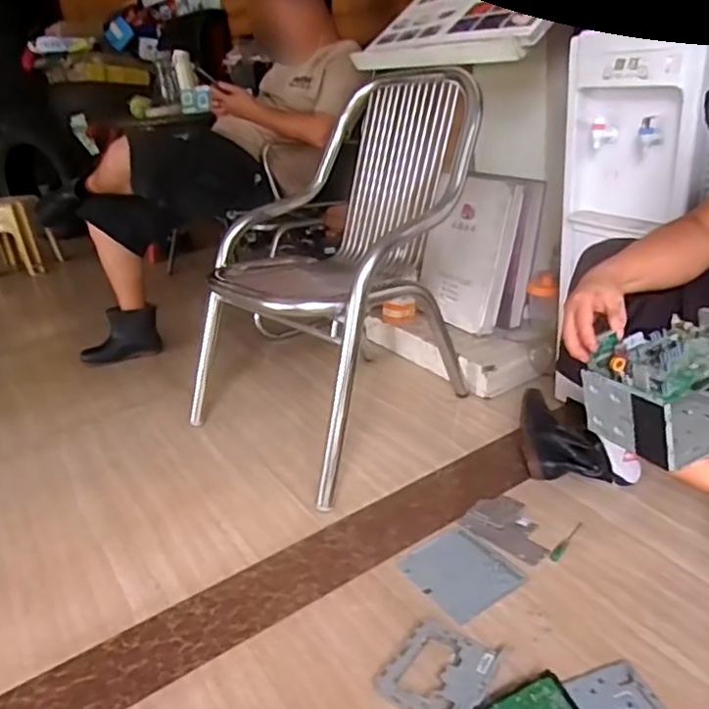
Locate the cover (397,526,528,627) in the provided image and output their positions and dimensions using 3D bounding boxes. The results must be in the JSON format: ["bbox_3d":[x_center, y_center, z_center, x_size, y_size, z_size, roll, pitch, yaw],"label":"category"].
[{"bbox_3d":[0.181,0.377,1.114,0.154,0.011,0.184,-22,28,-29],"label":"cover"}]

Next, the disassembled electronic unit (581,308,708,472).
[{"bbox_3d":[0.429,0.040,0.854,0.181,0.139,0.154,-15,27,-18],"label":"disassembled electronic unit"}]

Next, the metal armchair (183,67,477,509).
[{"bbox_3d":[-0.058,-0.218,1.543,0.669,0.739,0.626,-23,29,-31],"label":"metal armchair"}]

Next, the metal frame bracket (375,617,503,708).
[{"bbox_3d":[0.115,0.445,0.901,0.135,0.006,0.149,10,29,33],"label":"metal frame bracket"}]

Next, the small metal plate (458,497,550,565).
[{"bbox_3d":[0.292,0.318,1.194,0.121,0.012,0.175,-25,30,-33],"label":"small metal plate"}]

